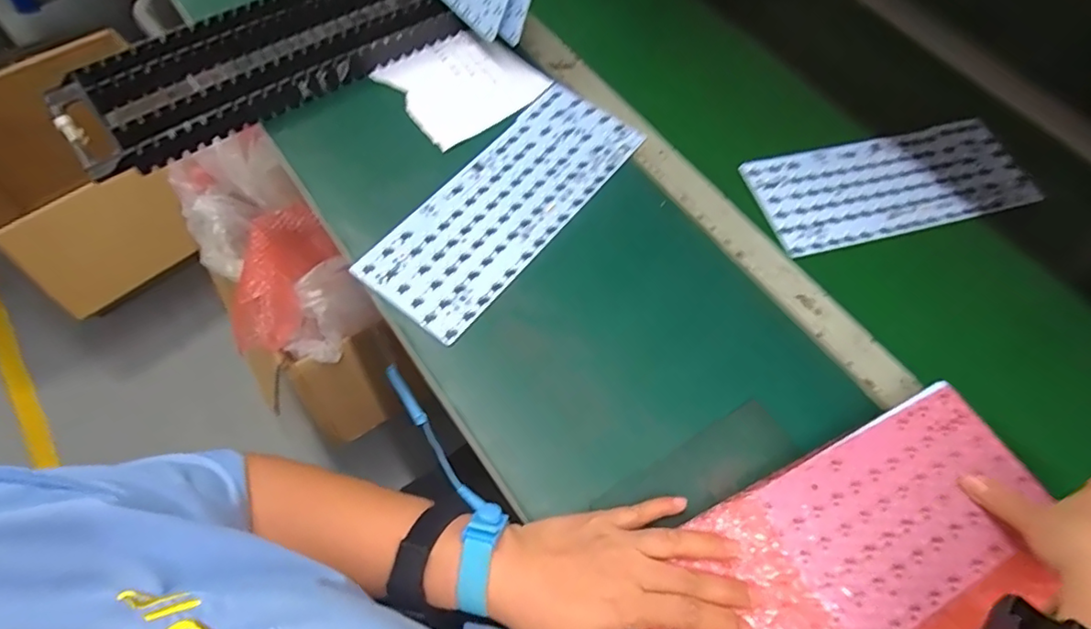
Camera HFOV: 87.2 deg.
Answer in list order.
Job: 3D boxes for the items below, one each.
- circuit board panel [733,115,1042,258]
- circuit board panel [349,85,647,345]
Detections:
[{"bbox_3d":[0.370,-0.140,0.612,0.310,0.006,0.118,-13,65,-12],"label":"circuit board panel"},{"bbox_3d":[-0.035,-0.112,0.557,0.117,0.004,0.304,35,66,13],"label":"circuit board panel"}]

